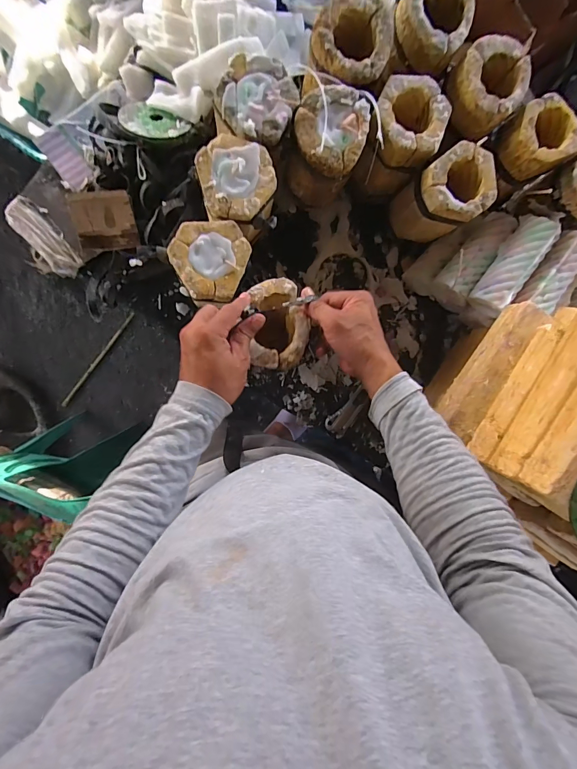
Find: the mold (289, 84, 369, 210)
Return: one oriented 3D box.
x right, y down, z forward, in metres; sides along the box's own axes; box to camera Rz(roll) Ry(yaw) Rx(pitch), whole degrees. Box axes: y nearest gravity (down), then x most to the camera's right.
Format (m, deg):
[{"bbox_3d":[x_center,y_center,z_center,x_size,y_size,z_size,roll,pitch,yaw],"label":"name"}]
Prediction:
[{"bbox_3d":[0.046,-0.310,0.493,0.084,0.124,0.091,-1,95,-7],"label":"mold"}]

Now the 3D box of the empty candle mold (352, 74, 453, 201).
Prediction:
[{"bbox_3d":[0.142,-0.330,0.513,0.091,0.139,0.108,22,92,-8],"label":"empty candle mold"}]

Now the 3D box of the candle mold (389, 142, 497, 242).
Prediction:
[{"bbox_3d":[0.208,-0.254,0.518,0.096,0.122,0.085,-38,98,-2],"label":"candle mold"}]

